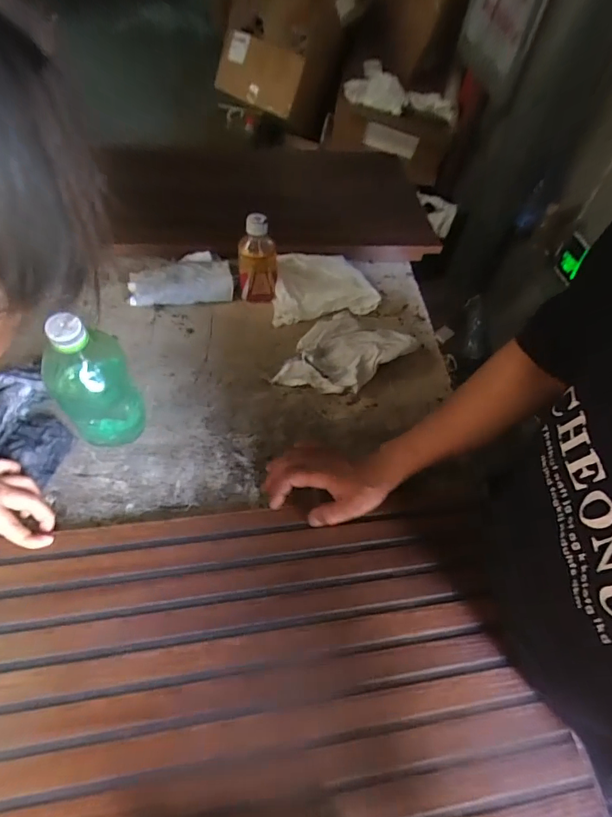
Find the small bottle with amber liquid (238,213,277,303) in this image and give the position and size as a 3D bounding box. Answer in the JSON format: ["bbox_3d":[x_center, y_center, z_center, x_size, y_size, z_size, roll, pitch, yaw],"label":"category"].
[{"bbox_3d":[-0.075,-0.229,0.663,0.059,0.136,0.049,2,55,-4],"label":"small bottle with amber liquid"}]

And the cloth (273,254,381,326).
[{"bbox_3d":[0.030,-0.214,0.725,0.184,0.037,0.151,-6,56,-10],"label":"cloth"}]

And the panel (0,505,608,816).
[{"bbox_3d":[-0.145,0.272,0.367,0.727,0.018,0.361,-5,53,-10],"label":"panel"}]

